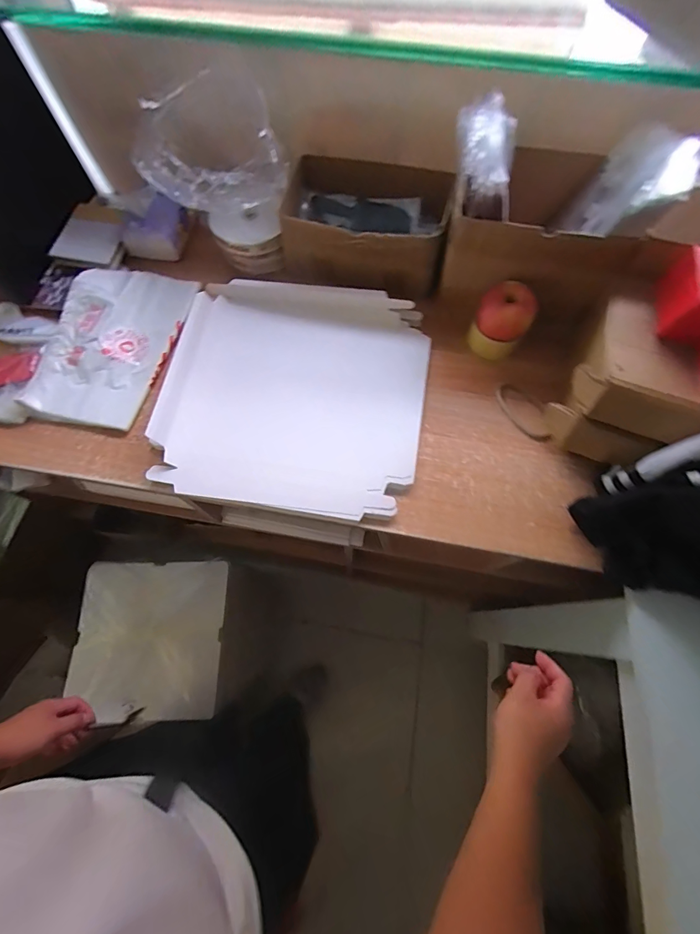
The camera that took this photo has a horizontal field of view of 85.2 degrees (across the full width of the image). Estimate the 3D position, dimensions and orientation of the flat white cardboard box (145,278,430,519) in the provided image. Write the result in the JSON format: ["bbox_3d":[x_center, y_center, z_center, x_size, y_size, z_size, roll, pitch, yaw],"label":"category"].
[{"bbox_3d":[-0.084,-0.119,0.601,0.388,0.066,0.368,7,68,3],"label":"flat white cardboard box"}]

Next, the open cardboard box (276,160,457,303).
[{"bbox_3d":[0.032,-0.414,0.674,0.278,0.126,0.170,16,68,6],"label":"open cardboard box"}]

